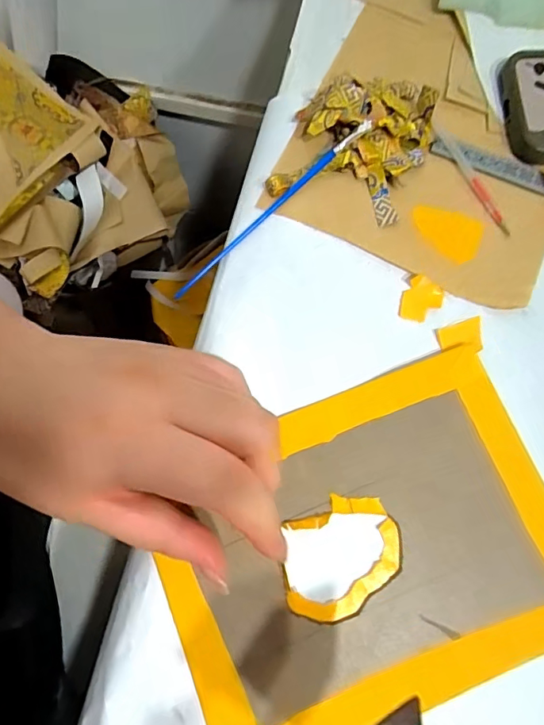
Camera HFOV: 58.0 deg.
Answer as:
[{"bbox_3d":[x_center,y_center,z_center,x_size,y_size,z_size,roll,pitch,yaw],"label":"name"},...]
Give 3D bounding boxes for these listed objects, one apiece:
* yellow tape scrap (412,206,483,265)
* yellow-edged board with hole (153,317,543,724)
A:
[{"bbox_3d":[0.105,-0.078,0.295,0.042,0.004,0.029,19,75,5],"label":"yellow tape scrap"},{"bbox_3d":[0.045,0.089,0.242,0.193,0.004,0.149,-21,75,-6],"label":"yellow-edged board with hole"}]

